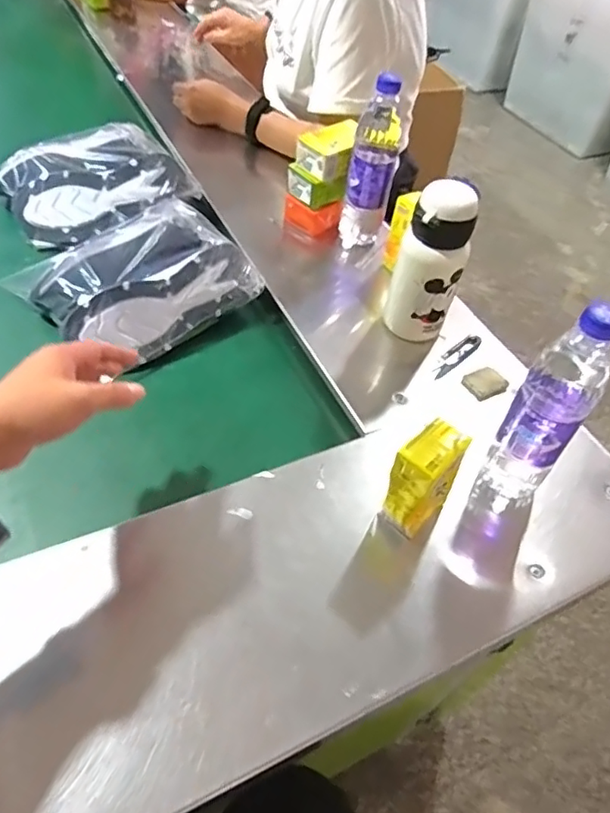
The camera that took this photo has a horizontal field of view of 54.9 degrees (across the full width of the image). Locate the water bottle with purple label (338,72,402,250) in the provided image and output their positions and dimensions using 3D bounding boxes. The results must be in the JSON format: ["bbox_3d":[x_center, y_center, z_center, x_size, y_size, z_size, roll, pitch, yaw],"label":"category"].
[{"bbox_3d":[0.092,-0.332,0.820,0.065,0.222,0.055,11,49,4],"label":"water bottle with purple label"}]

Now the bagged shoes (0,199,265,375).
[{"bbox_3d":[-0.221,-0.167,0.771,0.243,0.097,0.208,-33,60,-29],"label":"bagged shoes"}]

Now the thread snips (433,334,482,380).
[{"bbox_3d":[0.189,-0.065,0.741,0.091,0.008,0.026,-33,60,-29],"label":"thread snips"}]

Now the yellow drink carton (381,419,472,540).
[{"bbox_3d":[0.111,0.070,0.552,0.042,0.108,0.070,36,55,22],"label":"yellow drink carton"}]

